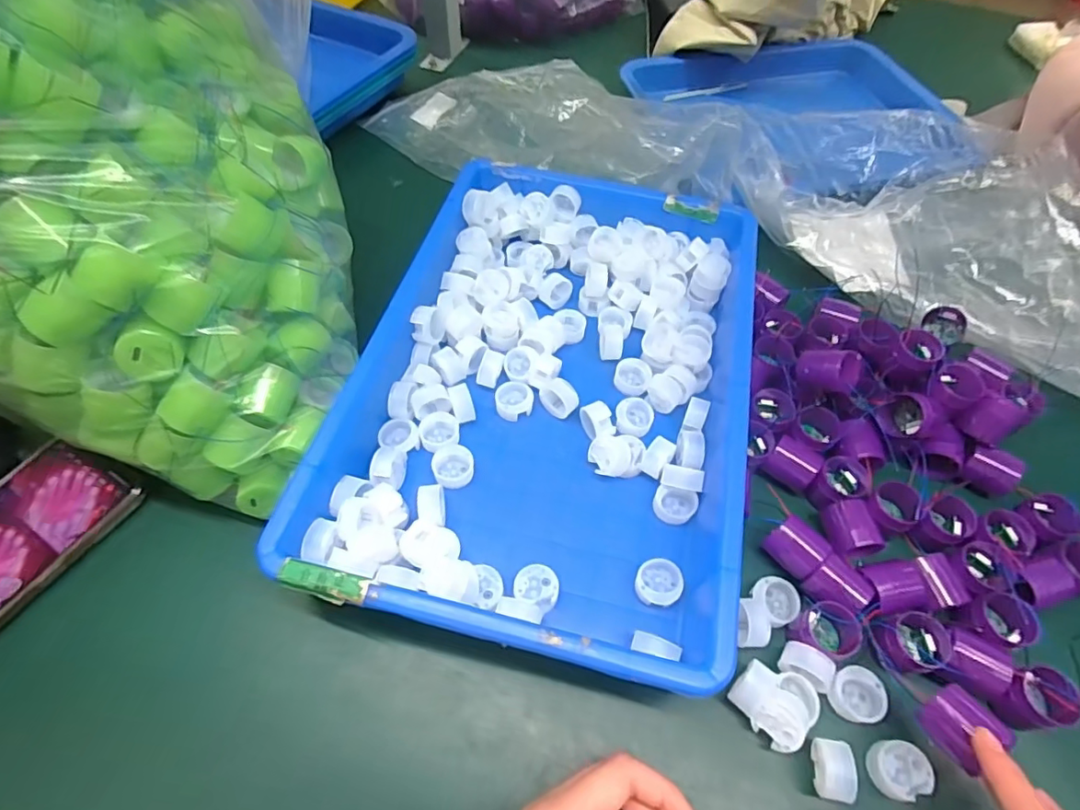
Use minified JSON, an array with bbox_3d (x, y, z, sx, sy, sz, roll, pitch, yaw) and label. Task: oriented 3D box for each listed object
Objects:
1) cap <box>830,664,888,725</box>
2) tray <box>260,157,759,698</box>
[{"bbox_3d":[0.175,0.160,0.310,0.028,0.012,0.027,1,57,-2],"label":"cap"},{"bbox_3d":[0.013,-0.020,0.393,0.244,0.062,0.365,13,57,6],"label":"tray"}]

